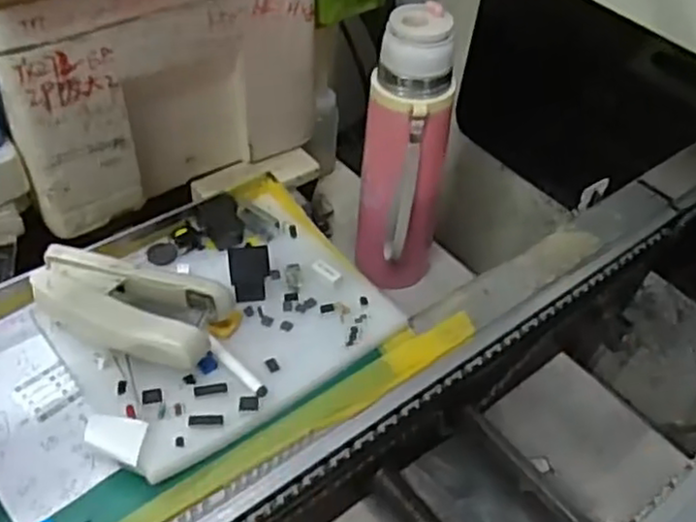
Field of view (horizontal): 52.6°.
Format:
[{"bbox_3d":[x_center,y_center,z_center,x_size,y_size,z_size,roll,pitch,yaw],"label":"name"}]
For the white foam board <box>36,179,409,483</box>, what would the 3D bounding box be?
[{"bbox_3d":[-0.078,0.030,0.445,0.189,0.013,0.154,-31,58,-29],"label":"white foam board"}]

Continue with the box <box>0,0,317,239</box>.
[{"bbox_3d":[-0.179,-0.204,0.548,0.259,0.263,0.188,-29,57,-29],"label":"box"}]

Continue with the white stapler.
[{"bbox_3d":[-0.134,0.029,0.423,0.113,0.032,0.054,17,49,9],"label":"white stapler"}]

